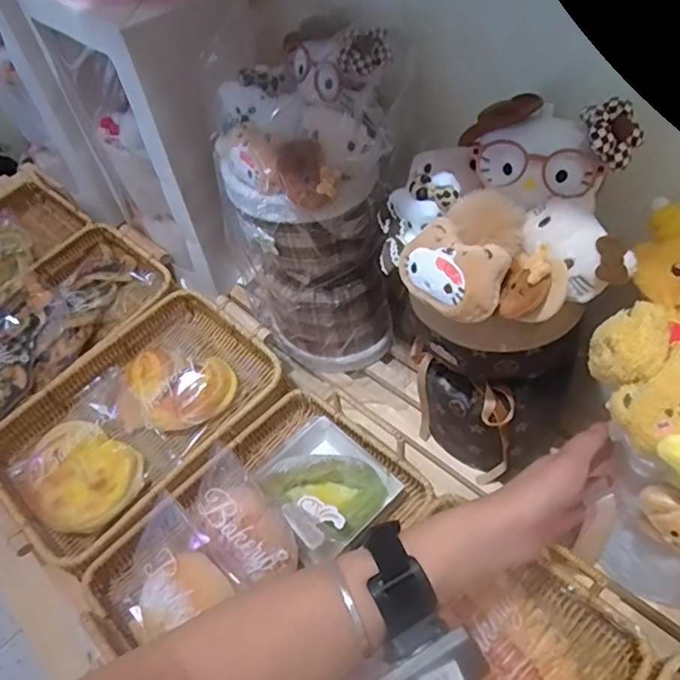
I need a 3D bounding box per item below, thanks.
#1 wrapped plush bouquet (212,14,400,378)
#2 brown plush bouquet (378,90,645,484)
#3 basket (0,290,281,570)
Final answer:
[{"bbox_3d":[-0.029,-0.131,0.599,0.171,0.331,0.176,-6,50,1],"label":"wrapped plush bouquet"},{"bbox_3d":[0.126,-0.030,0.487,0.167,0.297,0.162,2,50,8],"label":"brown plush bouquet"},{"bbox_3d":[-0.225,0.082,0.628,0.211,0.052,0.316,35,62,30],"label":"basket"}]

